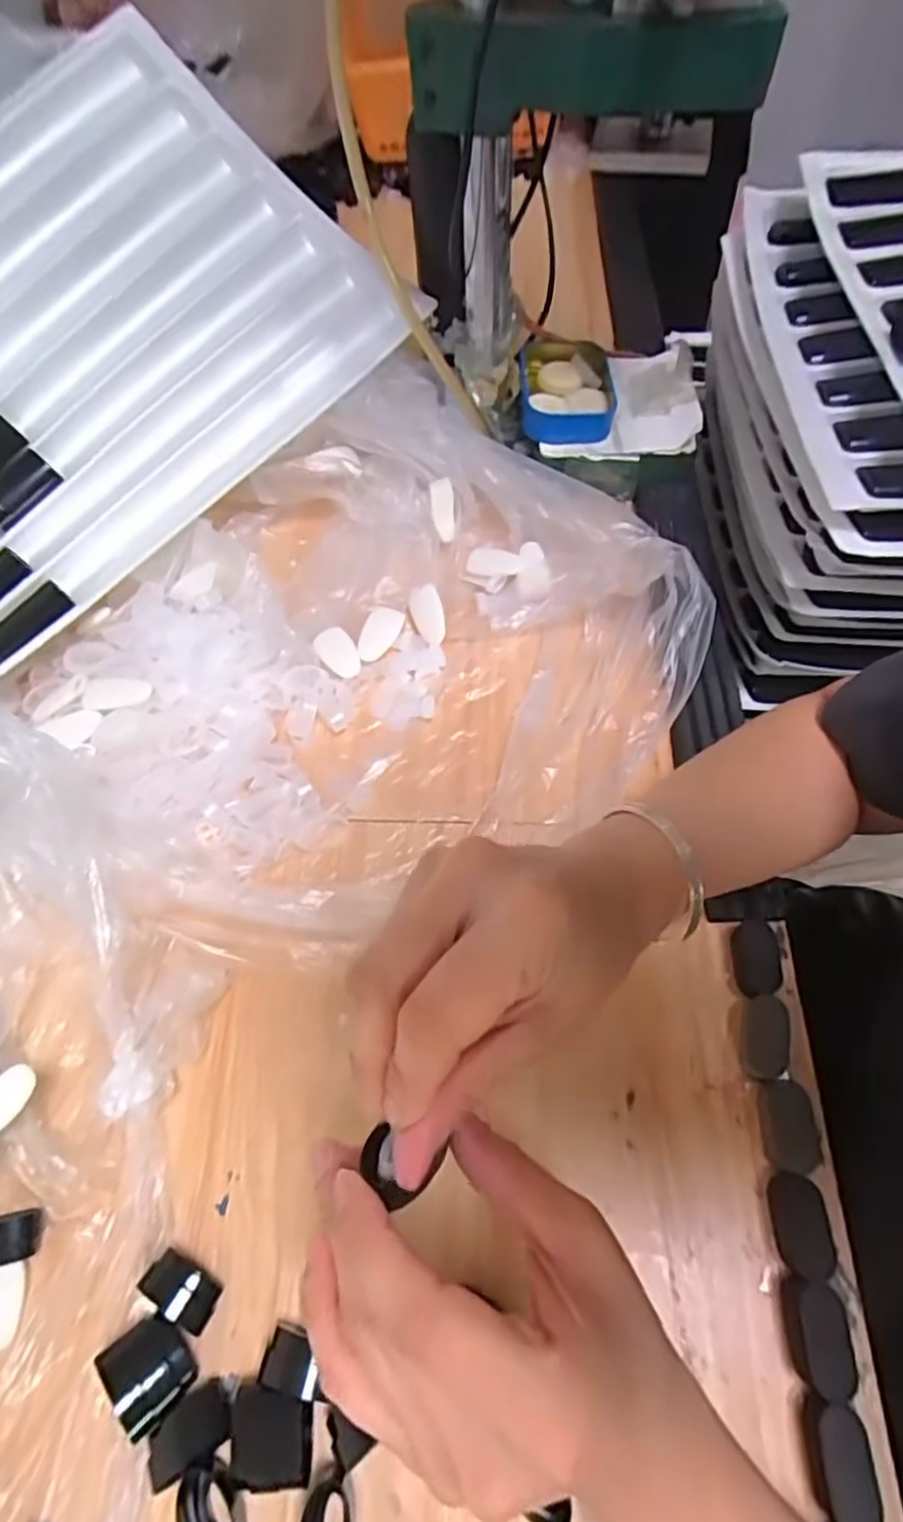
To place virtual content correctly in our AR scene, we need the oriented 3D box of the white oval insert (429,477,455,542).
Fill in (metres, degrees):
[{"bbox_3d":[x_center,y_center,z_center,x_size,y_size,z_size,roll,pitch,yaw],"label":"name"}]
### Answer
[{"bbox_3d":[-0.006,-0.180,0.481,0.020,0.042,0.005,-19,34,-25],"label":"white oval insert"}]

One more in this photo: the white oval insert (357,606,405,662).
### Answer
[{"bbox_3d":[-0.049,-0.089,0.457,0.022,0.009,0.045,15,63,11],"label":"white oval insert"}]

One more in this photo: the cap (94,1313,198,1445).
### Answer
[{"bbox_3d":[-0.127,0.252,0.277,0.024,0.021,0.035,-42,67,-18],"label":"cap"}]

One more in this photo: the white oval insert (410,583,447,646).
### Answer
[{"bbox_3d":[-0.015,-0.100,0.461,0.021,0.016,0.043,-15,62,-5],"label":"white oval insert"}]

